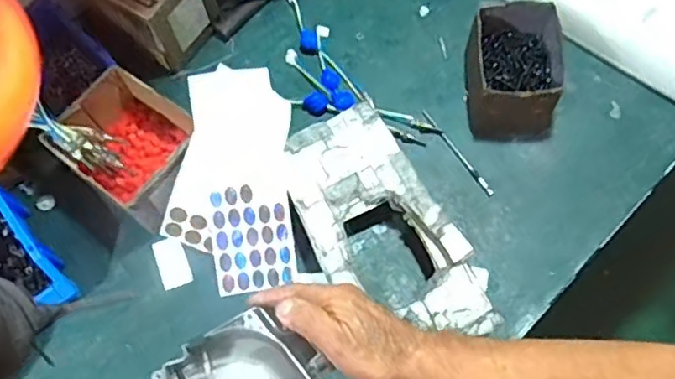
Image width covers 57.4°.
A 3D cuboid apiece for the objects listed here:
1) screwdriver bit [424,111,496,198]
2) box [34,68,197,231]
[{"bbox_3d":[0.155,-0.049,0.797,0.010,0.007,0.142,-33,69,-10],"label":"screwdriver bit"},{"bbox_3d":[-0.257,-0.056,0.769,0.173,0.112,0.141,33,73,15],"label":"box"}]

